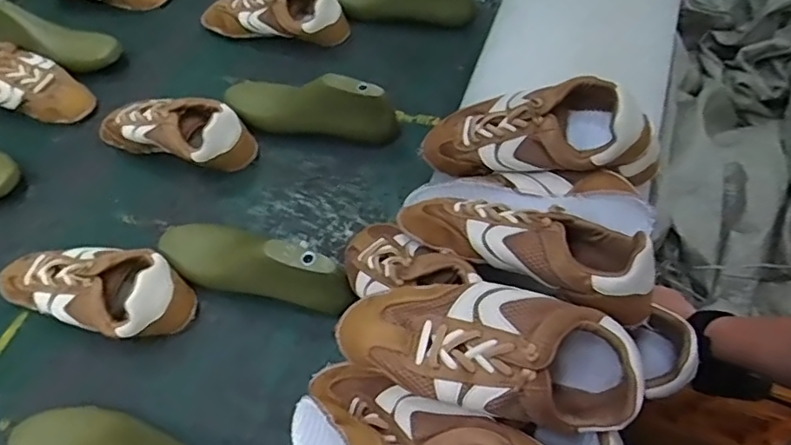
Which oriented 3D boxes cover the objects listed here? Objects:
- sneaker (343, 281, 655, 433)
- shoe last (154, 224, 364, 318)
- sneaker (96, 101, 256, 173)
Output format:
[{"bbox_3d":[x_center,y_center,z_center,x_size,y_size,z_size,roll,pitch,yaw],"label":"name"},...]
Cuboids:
[{"bbox_3d":[0.073,0.109,0.461,0.232,0.093,0.095,7,60,9],"label":"sneaker"},{"bbox_3d":[-0.164,0.051,0.630,0.246,0.092,0.059,18,62,15],"label":"shoe last"},{"bbox_3d":[-0.300,-0.129,0.763,0.224,0.071,0.093,18,62,15],"label":"sneaker"}]

